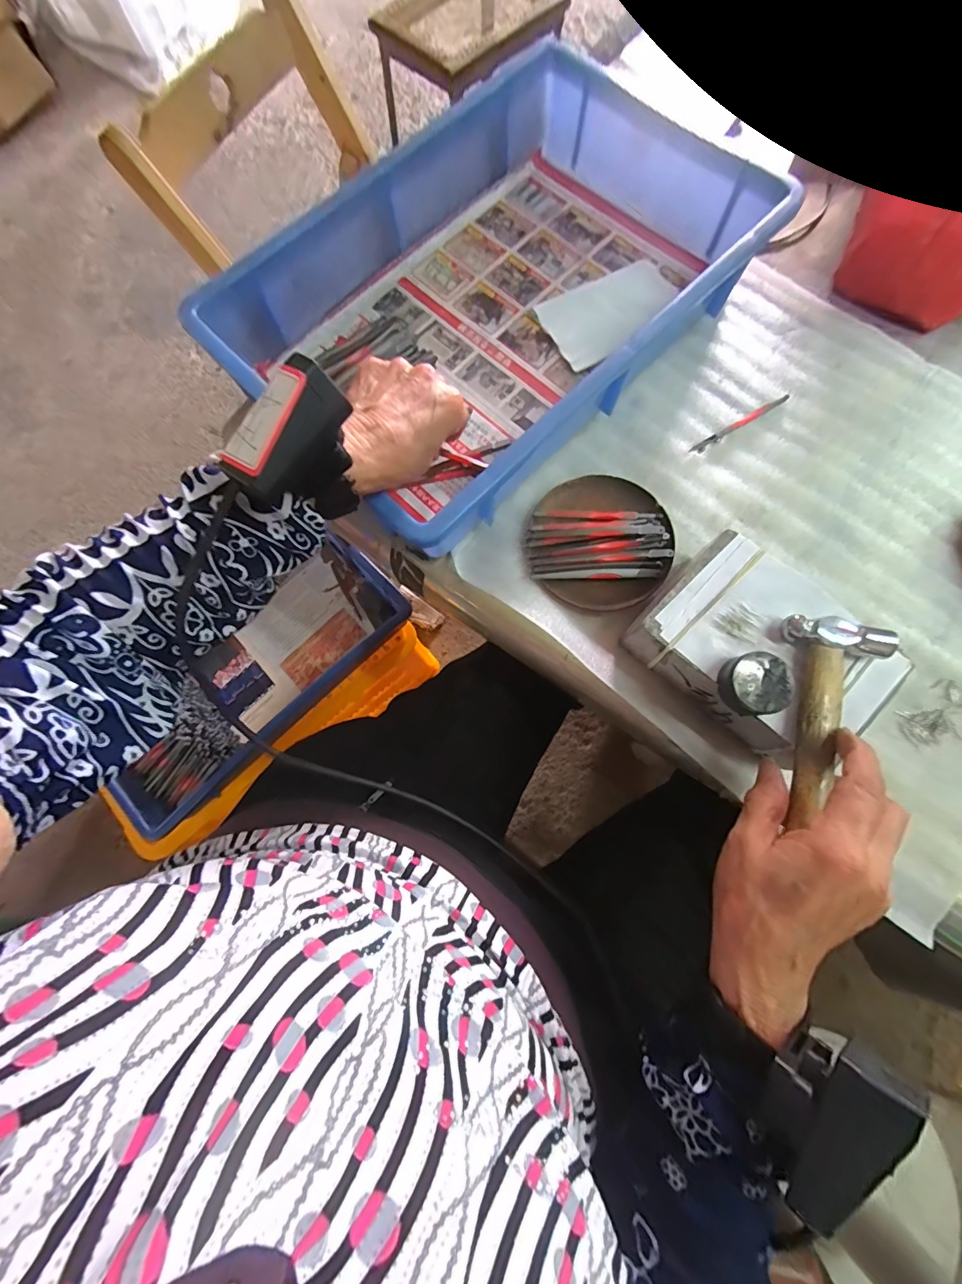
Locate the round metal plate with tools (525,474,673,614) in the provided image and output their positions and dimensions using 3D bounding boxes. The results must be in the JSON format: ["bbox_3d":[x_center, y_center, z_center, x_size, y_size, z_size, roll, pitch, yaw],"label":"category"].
[{"bbox_3d":[0.095,-0.082,0.366,0.110,0.021,0.111,0,77,1],"label":"round metal plate with tools"}]

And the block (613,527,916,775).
[{"bbox_3d":[0.189,0.010,0.322,0.143,0.063,0.106,44,81,10],"label":"block"}]

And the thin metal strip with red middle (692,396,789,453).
[{"bbox_3d":[0.223,-0.188,0.393,0.102,0.005,0.008,-32,78,-6],"label":"thin metal strip with red middle"}]

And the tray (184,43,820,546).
[{"bbox_3d":[0.014,-0.293,0.387,0.273,0.077,0.414,44,81,10],"label":"tray"}]

